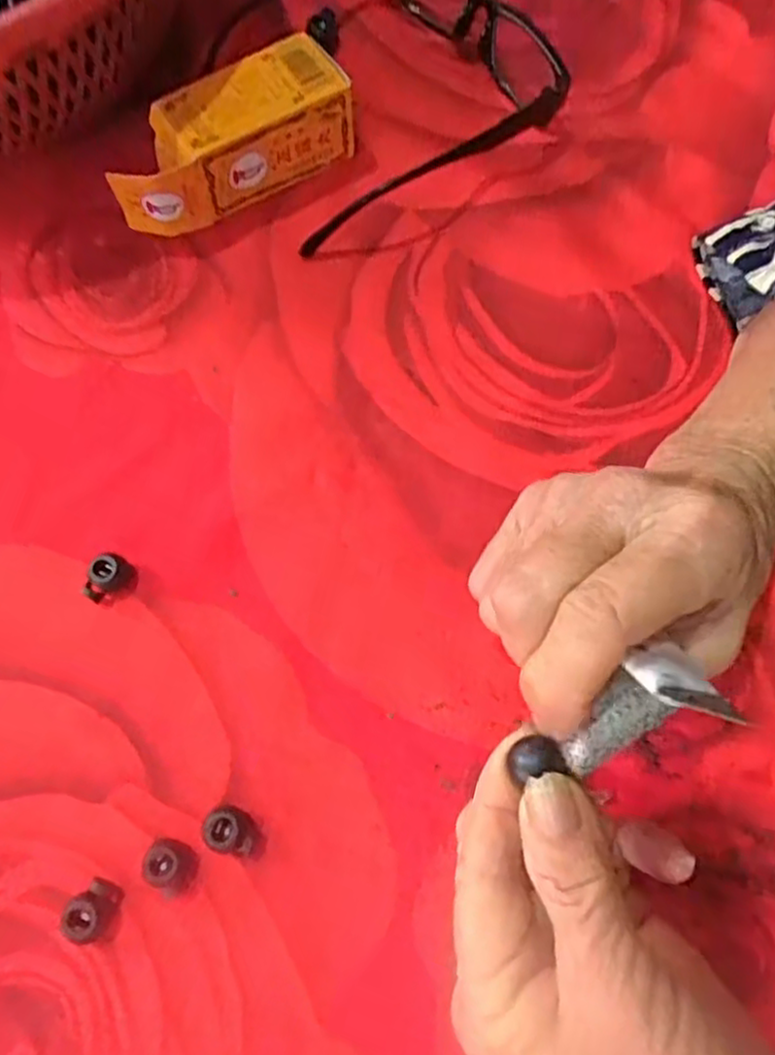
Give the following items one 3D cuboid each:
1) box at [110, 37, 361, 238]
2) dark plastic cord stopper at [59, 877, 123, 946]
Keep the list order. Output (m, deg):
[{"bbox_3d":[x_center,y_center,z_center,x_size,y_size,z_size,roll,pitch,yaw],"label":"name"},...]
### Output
[{"bbox_3d":[-0.073,-0.175,0.324,0.109,0.043,0.039,-29,74,-10],"label":"box"},{"bbox_3d":[-0.101,0.131,0.243,0.014,0.012,0.017,20,72,6],"label":"dark plastic cord stopper"}]

